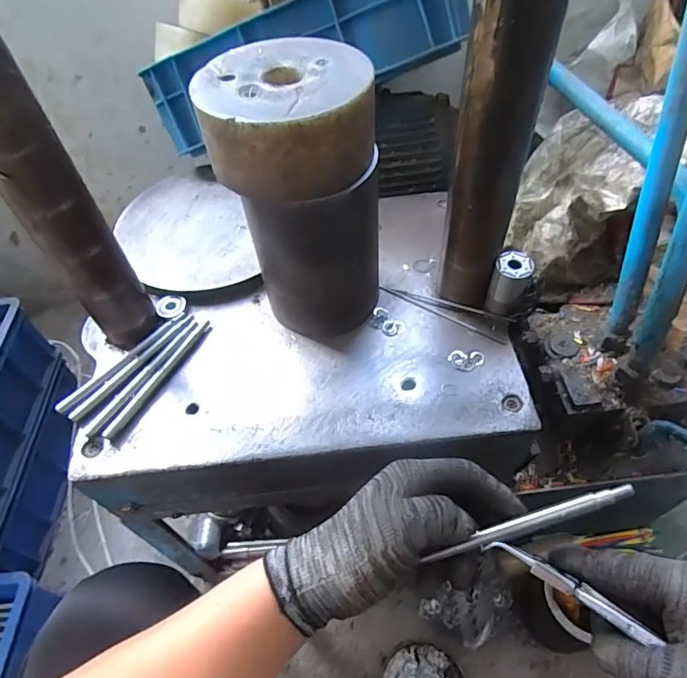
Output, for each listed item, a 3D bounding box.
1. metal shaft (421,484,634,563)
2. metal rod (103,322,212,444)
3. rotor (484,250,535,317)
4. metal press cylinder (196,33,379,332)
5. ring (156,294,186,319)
[{"bbox_3d":[0.119,0.121,0.313,0.133,0.005,0.011,-26,51,13],"label":"metal shaft"},{"bbox_3d":[-0.196,0.040,0.517,0.014,0.010,0.160,22,57,20],"label":"metal rod"},{"bbox_3d":[0.180,-0.056,0.523,0.038,0.074,0.035,15,55,16],"label":"rotor"},{"bbox_3d":[-0.040,-0.131,0.486,0.141,0.255,0.141,-20,53,-10],"label":"metal press cylinder"},{"bbox_3d":[-0.207,-0.039,0.577,0.031,0.007,0.037,-5,52,1],"label":"ring"}]

